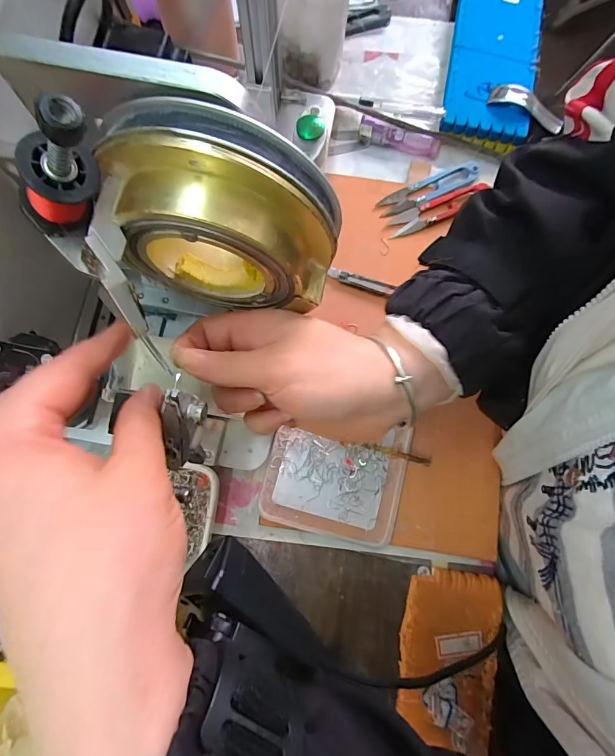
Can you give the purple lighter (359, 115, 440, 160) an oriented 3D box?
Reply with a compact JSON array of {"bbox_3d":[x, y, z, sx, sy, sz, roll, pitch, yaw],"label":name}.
[{"bbox_3d":[0.088,-0.230,0.379,0.076,0.013,0.020,18,78,2],"label":"purple lighter"}]

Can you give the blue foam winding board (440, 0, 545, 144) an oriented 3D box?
[{"bbox_3d":[0.194,-0.387,0.396,0.081,0.012,0.328,11,79,0],"label":"blue foam winding board"}]

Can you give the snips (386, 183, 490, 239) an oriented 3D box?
[{"bbox_3d":[0.118,-0.154,0.365,0.092,0.007,0.022,-22,79,-6],"label":"snips"}]

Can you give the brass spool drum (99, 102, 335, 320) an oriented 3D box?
[{"bbox_3d":[-0.037,-0.072,0.190,0.098,0.093,0.044,6,78,0],"label":"brass spool drum"}]

